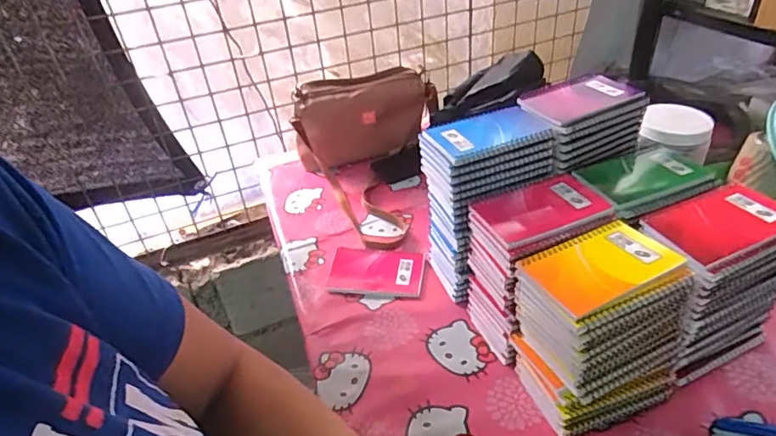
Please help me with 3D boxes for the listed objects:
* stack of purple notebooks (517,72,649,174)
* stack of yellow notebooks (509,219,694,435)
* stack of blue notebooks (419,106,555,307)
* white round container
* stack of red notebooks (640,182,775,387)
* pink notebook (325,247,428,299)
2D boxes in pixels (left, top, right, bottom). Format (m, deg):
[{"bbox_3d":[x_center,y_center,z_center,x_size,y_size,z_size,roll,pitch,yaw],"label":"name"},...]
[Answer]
[{"bbox_3d":[0.246,-0.123,0.652,0.138,0.069,0.102,-16,36,-12],"label":"stack of purple notebooks"},{"bbox_3d":[0.211,0.114,0.522,0.135,0.172,0.104,-18,37,-14],"label":"stack of yellow notebooks"},{"bbox_3d":[0.127,-0.016,0.667,0.143,0.226,0.101,-23,38,-21],"label":"stack of blue notebooks"},{"bbox_3d":[0.404,-0.119,0.730,0.091,0.050,0.104,10,39,23],"label":"white round container"},{"bbox_3d":[0.336,0.072,0.555,0.138,0.174,0.093,-19,37,-16],"label":"stack of red notebooks"},{"bbox_3d":[-0.018,0.079,0.743,0.134,0.013,0.088,2,37,13],"label":"pink notebook"}]

